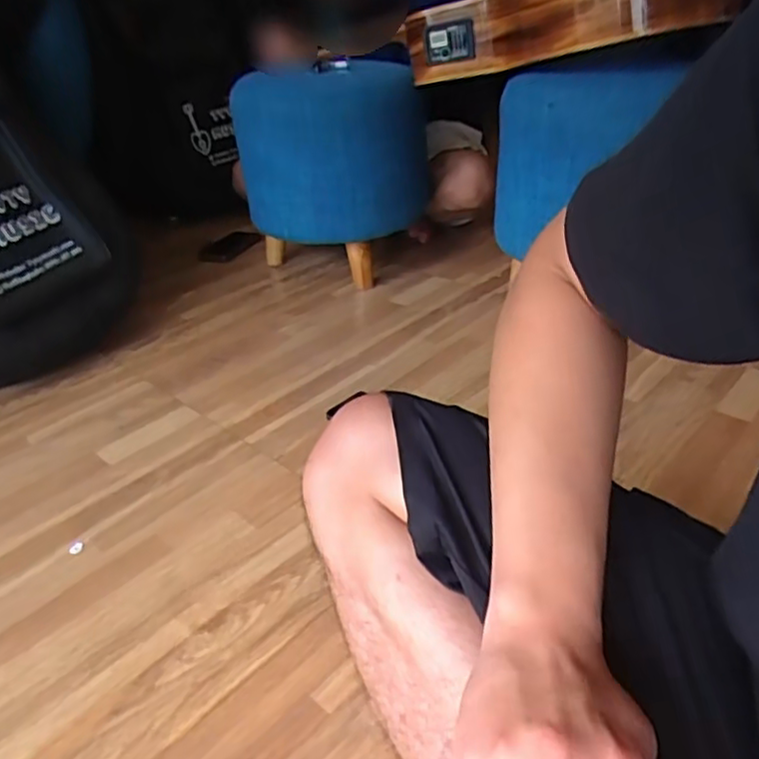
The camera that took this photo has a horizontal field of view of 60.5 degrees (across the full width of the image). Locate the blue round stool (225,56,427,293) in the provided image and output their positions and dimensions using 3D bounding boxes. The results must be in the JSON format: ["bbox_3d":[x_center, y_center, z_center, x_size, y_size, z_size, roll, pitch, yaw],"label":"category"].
[{"bbox_3d":[-0.082,-0.424,1.293,0.340,0.358,0.334,-2,32,2],"label":"blue round stool"}]

